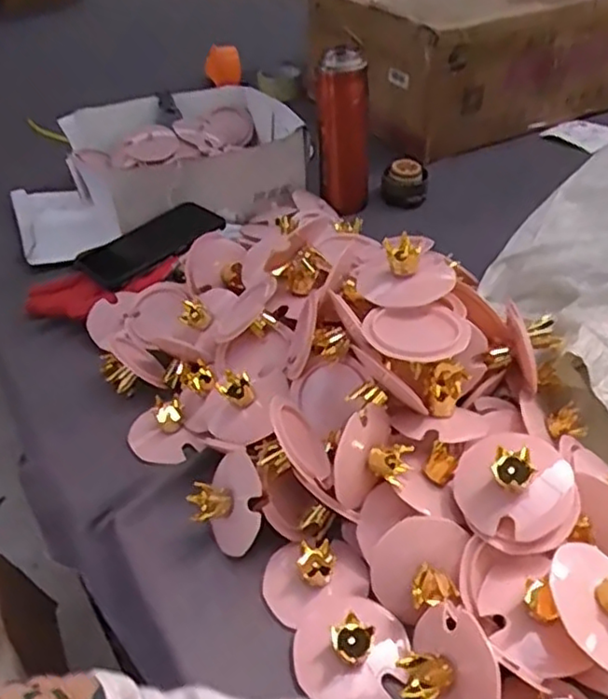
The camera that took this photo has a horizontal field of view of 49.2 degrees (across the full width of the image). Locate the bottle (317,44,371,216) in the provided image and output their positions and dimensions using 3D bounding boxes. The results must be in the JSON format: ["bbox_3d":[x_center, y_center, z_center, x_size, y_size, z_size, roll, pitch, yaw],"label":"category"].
[{"bbox_3d":[0.054,-0.286,0.897,0.067,0.207,0.059,1,40,5],"label":"bottle"}]

